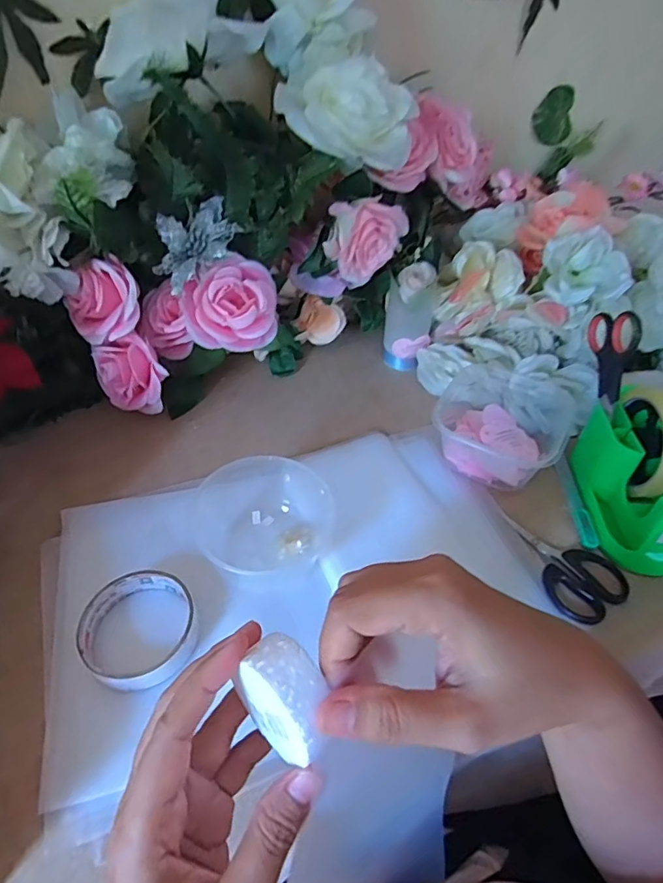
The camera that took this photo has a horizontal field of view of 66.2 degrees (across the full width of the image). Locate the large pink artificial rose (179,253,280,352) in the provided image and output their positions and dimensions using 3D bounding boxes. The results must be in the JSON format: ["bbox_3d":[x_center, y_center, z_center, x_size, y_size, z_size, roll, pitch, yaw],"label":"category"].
[{"bbox_3d":[-0.096,-0.131,0.484,0.088,0.071,0.055,-6,46,-9],"label":"large pink artificial rose"}]

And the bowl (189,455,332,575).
[{"bbox_3d":[-0.059,0.057,0.434,0.114,0.056,0.104,1,45,-1],"label":"bowl"}]

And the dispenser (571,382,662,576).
[{"bbox_3d":[0.258,0.027,0.429,0.057,0.104,0.132,4,45,2],"label":"dispenser"}]

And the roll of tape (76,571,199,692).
[{"bbox_3d":[-0.140,0.139,0.373,0.080,0.019,0.088,1,45,-1],"label":"roll of tape"}]

